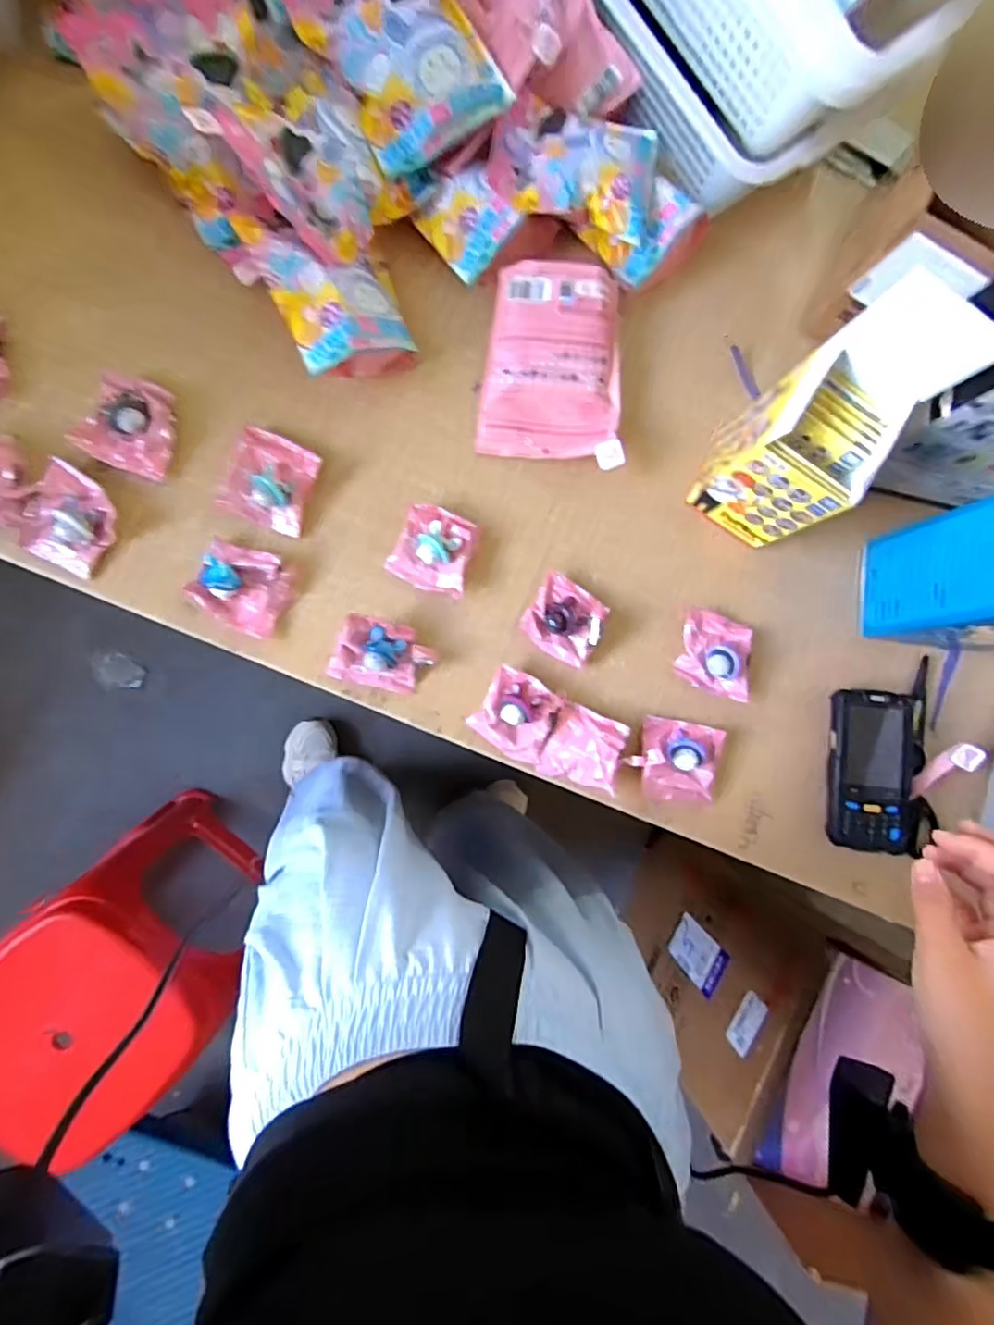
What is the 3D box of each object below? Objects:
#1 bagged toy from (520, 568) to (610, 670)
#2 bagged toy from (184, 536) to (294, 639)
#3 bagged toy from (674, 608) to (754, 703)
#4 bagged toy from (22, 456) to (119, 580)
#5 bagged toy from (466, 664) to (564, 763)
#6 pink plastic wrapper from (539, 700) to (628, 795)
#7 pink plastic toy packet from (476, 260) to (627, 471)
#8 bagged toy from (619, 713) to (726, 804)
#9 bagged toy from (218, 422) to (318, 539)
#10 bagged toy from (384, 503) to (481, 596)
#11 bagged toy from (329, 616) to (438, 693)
[{"bbox_3d":[0.064,-0.039,0.553,0.069,0.030,0.065,32,83,-5],"label":"bagged toy"},{"bbox_3d":[-0.221,-0.066,0.516,0.074,0.023,0.067,26,84,-6],"label":"bagged toy"},{"bbox_3d":[0.212,-0.008,0.570,0.074,0.030,0.072,18,85,-7],"label":"bagged toy"},{"bbox_3d":[-0.356,-0.119,0.499,0.065,0.022,0.080,25,84,-6],"label":"bagged toy"},{"bbox_3d":[0.019,0.047,0.542,0.067,0.032,0.067,33,83,-5],"label":"bagged toy"},{"bbox_3d":[0.080,0.077,0.542,0.065,0.027,0.066,20,84,-6],"label":"pink plastic wrapper"},{"bbox_3d":[0.054,-0.272,0.550,0.129,0.047,0.169,5,86,-8],"label":"pink plastic toy packet"},{"bbox_3d":[0.165,0.092,0.557,0.095,0.032,0.077,9,86,-7],"label":"bagged toy"},{"bbox_3d":[-0.198,-0.159,0.524,0.073,0.018,0.076,21,84,-6],"label":"bagged toy"},{"bbox_3d":[-0.056,-0.102,0.542,0.069,0.022,0.071,23,84,-6],"label":"bagged toy"},{"bbox_3d":[-0.100,-0.006,0.528,0.085,0.034,0.057,12,85,-7],"label":"bagged toy"}]

